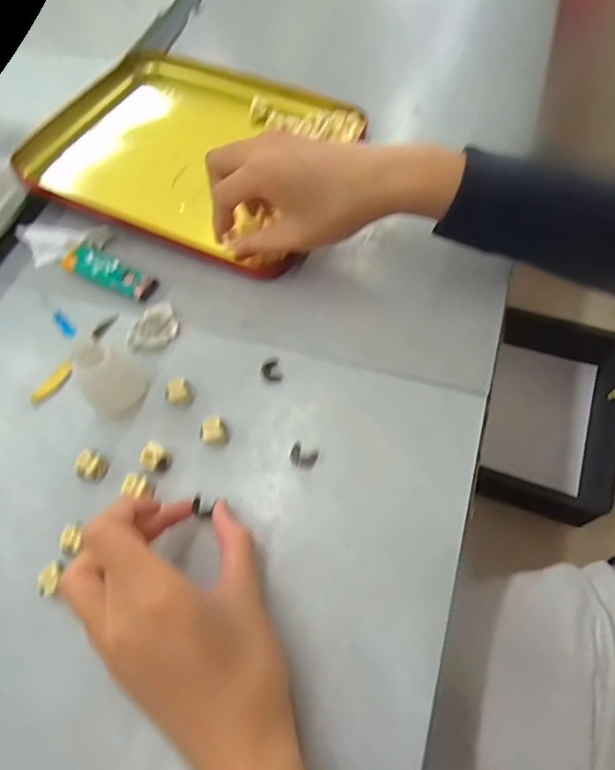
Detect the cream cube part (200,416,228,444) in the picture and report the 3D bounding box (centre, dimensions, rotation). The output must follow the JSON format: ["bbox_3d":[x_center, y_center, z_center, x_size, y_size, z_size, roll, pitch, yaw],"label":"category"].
[{"bbox_3d":[-0.058,0.030,0.313,0.016,0.012,0.016,-21,62,-6],"label":"cream cube part"}]

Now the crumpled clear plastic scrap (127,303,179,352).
[{"bbox_3d":[-0.106,-0.042,0.352,0.025,0.015,0.041,20,65,15],"label":"crumpled clear plastic scrap"}]

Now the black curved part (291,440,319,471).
[{"bbox_3d":[-0.003,0.043,0.306,0.017,0.004,0.015,25,67,17],"label":"black curved part"}]

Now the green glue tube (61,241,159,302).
[{"bbox_3d":[-0.154,-0.089,0.382,0.083,0.007,0.026,27,67,18],"label":"green glue tube"}]

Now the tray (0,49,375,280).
[{"bbox_3d":[-0.103,-0.206,0.436,0.272,0.021,0.201,25,66,14],"label":"tray"}]

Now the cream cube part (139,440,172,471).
[{"bbox_3d":[-0.093,0.045,0.307,0.013,0.014,0.015,30,67,17],"label":"cream cube part"}]

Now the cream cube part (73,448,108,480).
[{"bbox_3d":[-0.132,0.050,0.308,0.015,0.014,0.016,31,67,17],"label":"cream cube part"}]

